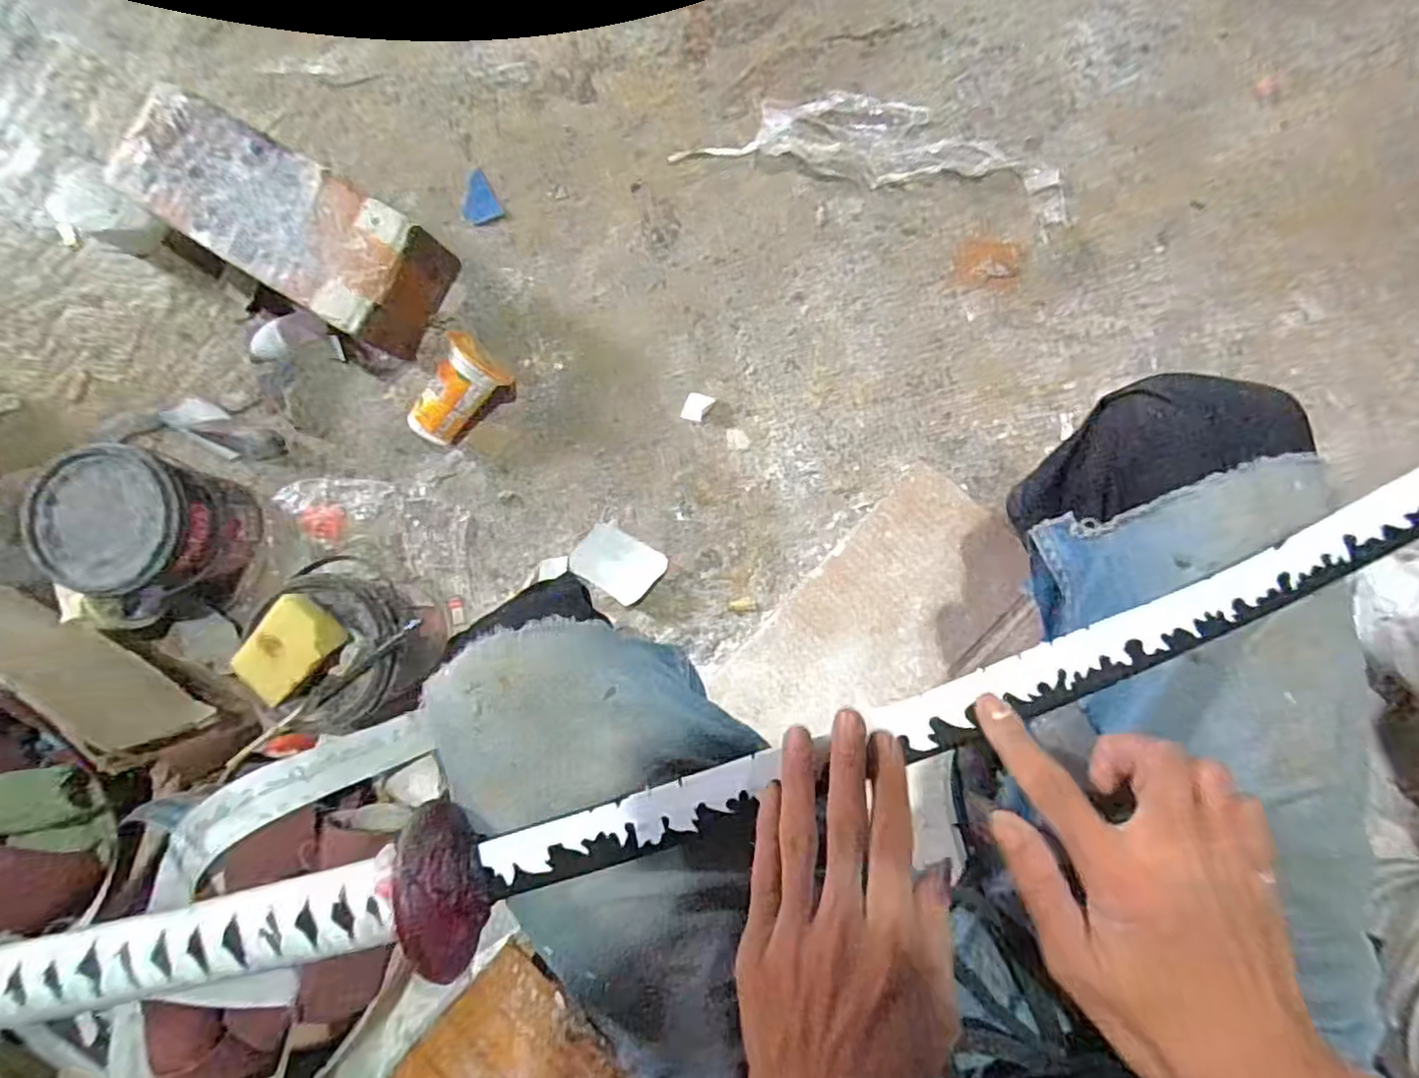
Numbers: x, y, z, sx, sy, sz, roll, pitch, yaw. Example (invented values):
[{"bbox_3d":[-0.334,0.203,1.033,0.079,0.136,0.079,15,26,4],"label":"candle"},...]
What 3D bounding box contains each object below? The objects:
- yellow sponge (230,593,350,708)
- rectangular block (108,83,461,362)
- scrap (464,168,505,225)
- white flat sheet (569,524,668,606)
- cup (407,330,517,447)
[{"bbox_3d":[-0.328,0.086,0.522,0.050,0.031,0.070,36,92,6],"label":"yellow sponge"},{"bbox_3d":[-0.414,-0.306,0.651,0.321,0.108,0.118,31,90,7],"label":"rectangular block"},{"bbox_3d":[-0.237,-0.346,0.680,0.037,0.004,0.055,-28,86,4],"label":"scrap"},{"bbox_3d":[-0.089,0.023,0.644,0.083,0.006,0.058,30,92,9],"label":"white flat sheet"},{"bbox_3d":[-0.242,-0.139,0.640,0.064,0.061,0.103,37,90,7],"label":"cup"}]

